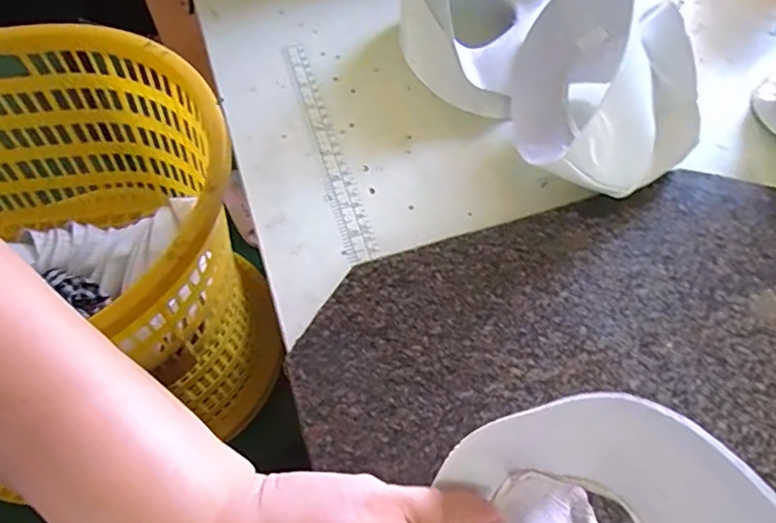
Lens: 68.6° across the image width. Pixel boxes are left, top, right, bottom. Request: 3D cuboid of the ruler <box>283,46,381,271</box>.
[{"bbox_3d":[-0.049,-0.092,0.435,0.022,0.004,0.220,-14,61,-12],"label":"ruler"}]

